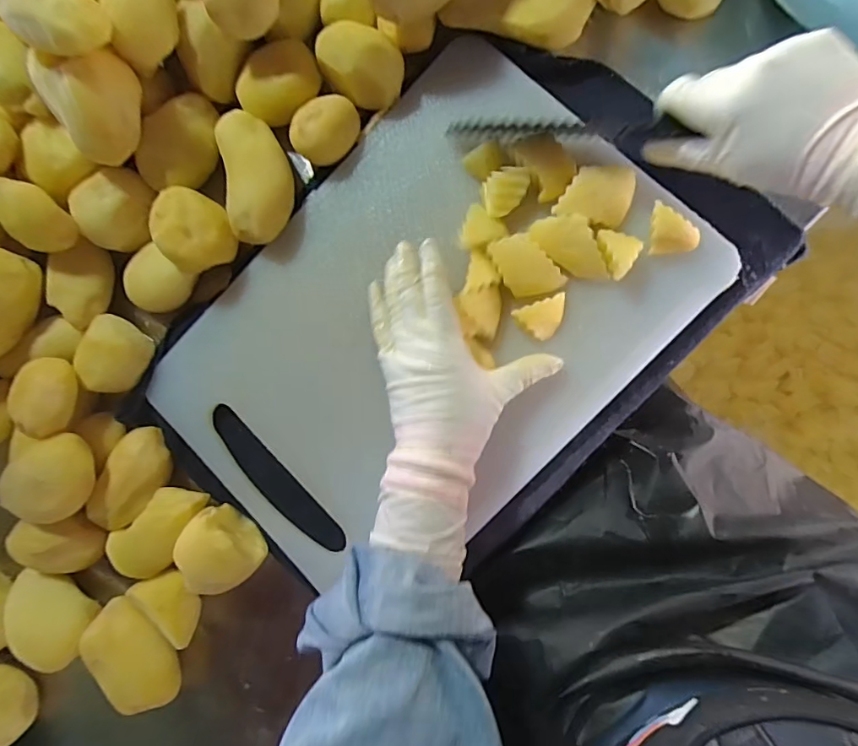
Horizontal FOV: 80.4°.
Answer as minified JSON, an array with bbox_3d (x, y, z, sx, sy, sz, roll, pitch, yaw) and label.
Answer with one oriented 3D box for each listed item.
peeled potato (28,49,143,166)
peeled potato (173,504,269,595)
[{"bbox_3d":[-0.244,-0.190,0.372,0.067,0.053,0.066,0,87,9],"label":"peeled potato"},{"bbox_3d":[-0.164,0.140,0.395,0.052,0.048,0.058,-39,82,5],"label":"peeled potato"}]

